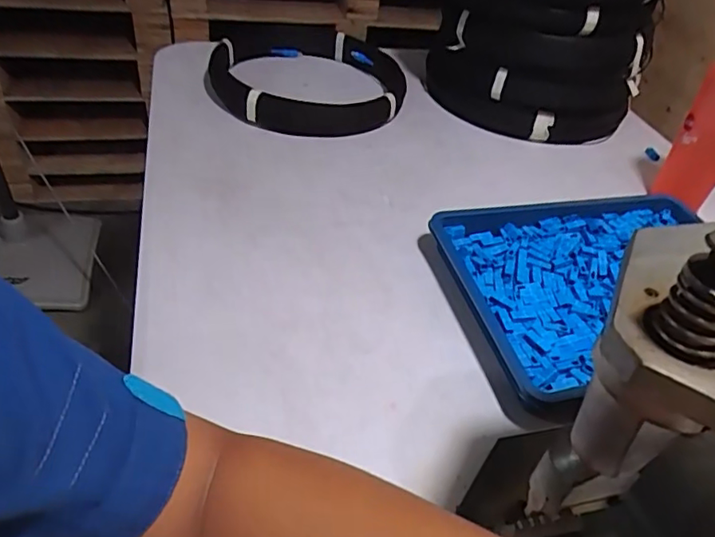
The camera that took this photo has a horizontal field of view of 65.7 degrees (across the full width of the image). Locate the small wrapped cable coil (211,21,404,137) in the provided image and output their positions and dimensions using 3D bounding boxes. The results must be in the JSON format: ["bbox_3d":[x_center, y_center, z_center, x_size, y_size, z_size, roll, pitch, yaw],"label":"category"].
[{"bbox_3d":[-0.067,-0.269,0.811,0.273,0.064,0.262,7,41,-3],"label":"small wrapped cable coil"}]

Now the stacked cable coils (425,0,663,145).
[{"bbox_3d":[0.273,-0.393,0.833,0.300,0.279,0.324,14,42,6],"label":"stacked cable coils"}]

